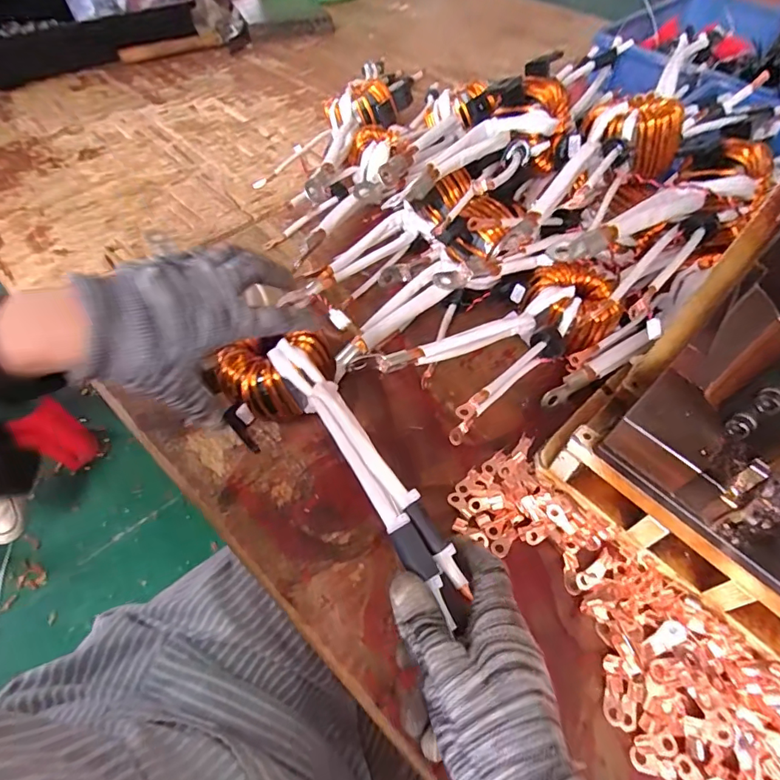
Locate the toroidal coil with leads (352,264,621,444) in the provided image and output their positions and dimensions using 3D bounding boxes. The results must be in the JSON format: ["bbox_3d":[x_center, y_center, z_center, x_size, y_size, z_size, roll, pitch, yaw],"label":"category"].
[{"bbox_3d":[0.095,-0.032,0.392,0.226,0.059,0.103,-22,58,-17],"label":"toroidal coil with leads"}]

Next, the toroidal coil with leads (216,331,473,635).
[{"bbox_3d":[-0.037,0.041,0.310,0.083,0.050,0.231,-32,62,-20],"label":"toroidal coil with leads"}]

